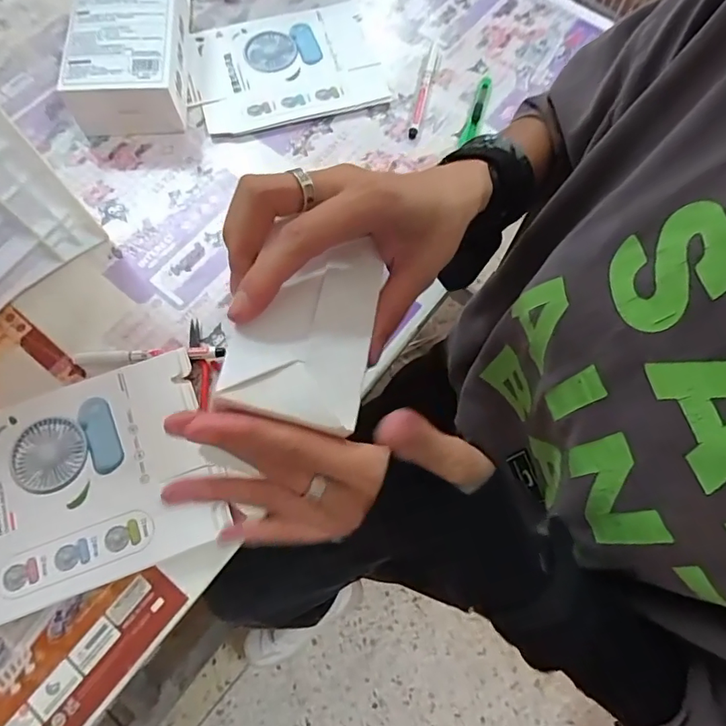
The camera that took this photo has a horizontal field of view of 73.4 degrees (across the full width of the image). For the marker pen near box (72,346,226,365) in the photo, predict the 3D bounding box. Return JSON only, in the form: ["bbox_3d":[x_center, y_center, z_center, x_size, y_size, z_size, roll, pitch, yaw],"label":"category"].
[{"bbox_3d":[-0.197,-0.007,0.450,0.137,0.010,0.017,-3,70,-2],"label":"marker pen near box"}]

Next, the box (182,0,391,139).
[{"bbox_3d":[-0.095,-0.353,0.582,0.226,0.021,0.168,-17,68,-6],"label":"box"}]

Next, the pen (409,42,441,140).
[{"bbox_3d":[0.074,-0.320,0.567,0.013,0.013,0.150,14,70,4],"label":"pen"}]

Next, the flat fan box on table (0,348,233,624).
[{"bbox_3d":[-0.258,0.105,0.402,0.257,0.017,0.167,-19,69,-7],"label":"flat fan box on table"}]

